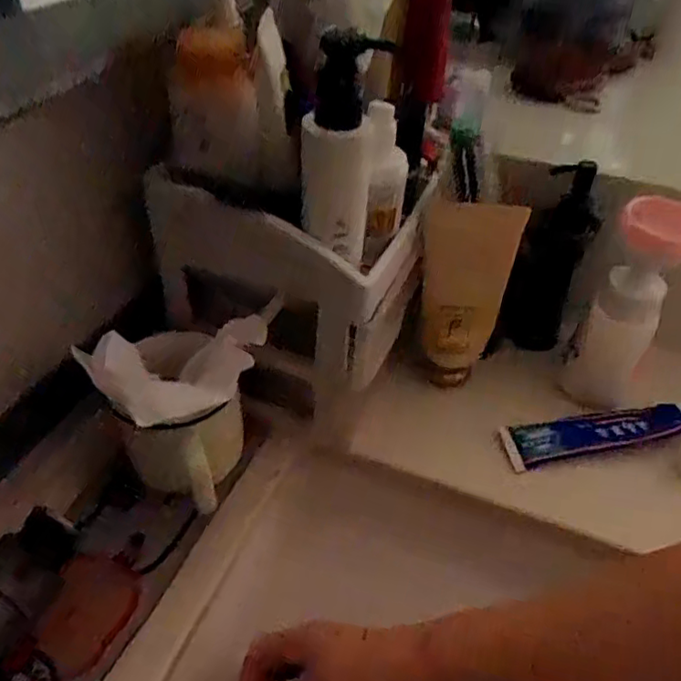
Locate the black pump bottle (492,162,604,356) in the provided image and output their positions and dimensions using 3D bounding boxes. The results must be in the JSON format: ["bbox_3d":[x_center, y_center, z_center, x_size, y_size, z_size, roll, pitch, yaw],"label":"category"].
[{"bbox_3d":[0.197,-0.068,0.573,0.061,0.231,0.053,17,47,16],"label":"black pump bottle"}]

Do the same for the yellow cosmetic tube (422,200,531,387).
[{"bbox_3d":[0.098,-0.034,0.488,0.069,0.155,0.040,11,45,10],"label":"yellow cosmetic tube"}]

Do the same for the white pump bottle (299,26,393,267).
[{"bbox_3d":[0.001,-0.102,0.368,0.042,0.118,0.046,17,47,16],"label":"white pump bottle"}]

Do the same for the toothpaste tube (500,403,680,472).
[{"bbox_3d":[0.215,0.074,0.495,0.163,0.020,0.039,-7,45,-8],"label":"toothpaste tube"}]

